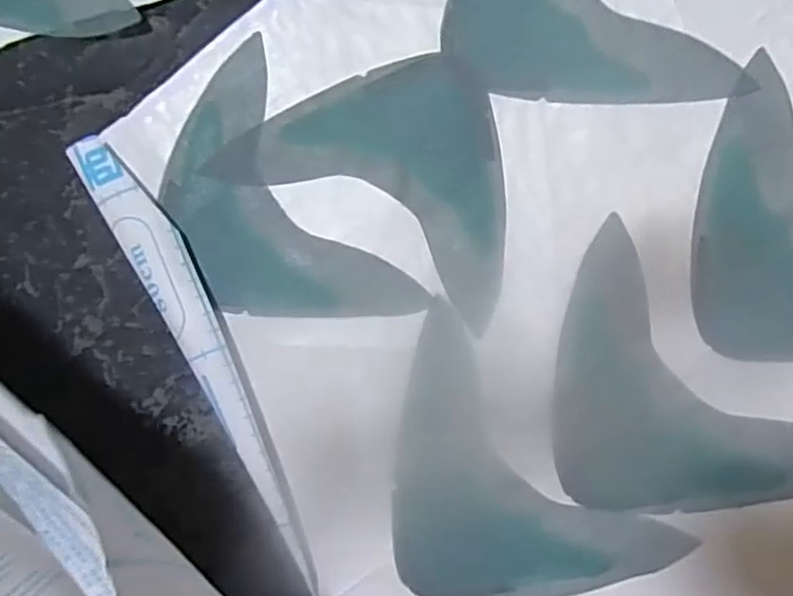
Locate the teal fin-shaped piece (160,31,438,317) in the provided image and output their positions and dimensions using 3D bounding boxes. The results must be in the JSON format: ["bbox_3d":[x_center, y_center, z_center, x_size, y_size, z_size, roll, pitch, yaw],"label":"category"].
[{"bbox_3d":[-0.069,-0.042,0.365,0.094,0.007,0.166,-35,87,3],"label":"teal fin-shaped piece"}]

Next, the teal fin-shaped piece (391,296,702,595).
[{"bbox_3d":[0.047,0.104,0.350,0.170,0.012,0.112,44,92,4],"label":"teal fin-shaped piece"}]

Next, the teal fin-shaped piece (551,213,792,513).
[{"bbox_3d":[0.136,0.061,0.344,0.167,0.005,0.114,44,92,7],"label":"teal fin-shaped piece"}]

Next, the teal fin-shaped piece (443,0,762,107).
[{"bbox_3d":[0.084,-0.152,0.350,0.114,0.005,0.171,-33,87,10],"label":"teal fin-shaped piece"}]

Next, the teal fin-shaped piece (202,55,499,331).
[{"bbox_3d":[0.001,-0.075,0.361,0.166,0.008,0.112,32,91,4],"label":"teal fin-shaped piece"}]

